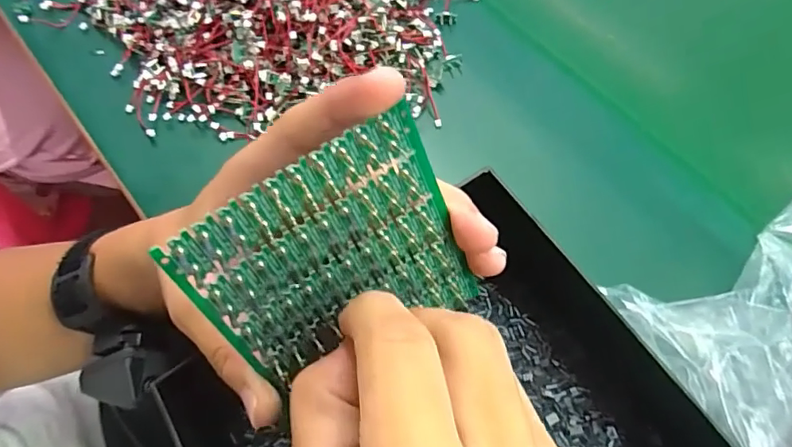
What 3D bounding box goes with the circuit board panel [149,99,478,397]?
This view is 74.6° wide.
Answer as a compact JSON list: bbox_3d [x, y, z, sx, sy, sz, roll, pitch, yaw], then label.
[{"bbox_3d":[-0.017,0.016,0.170,0.078,0.081,0.004,-34,38,-10],"label":"circuit board panel"}]

